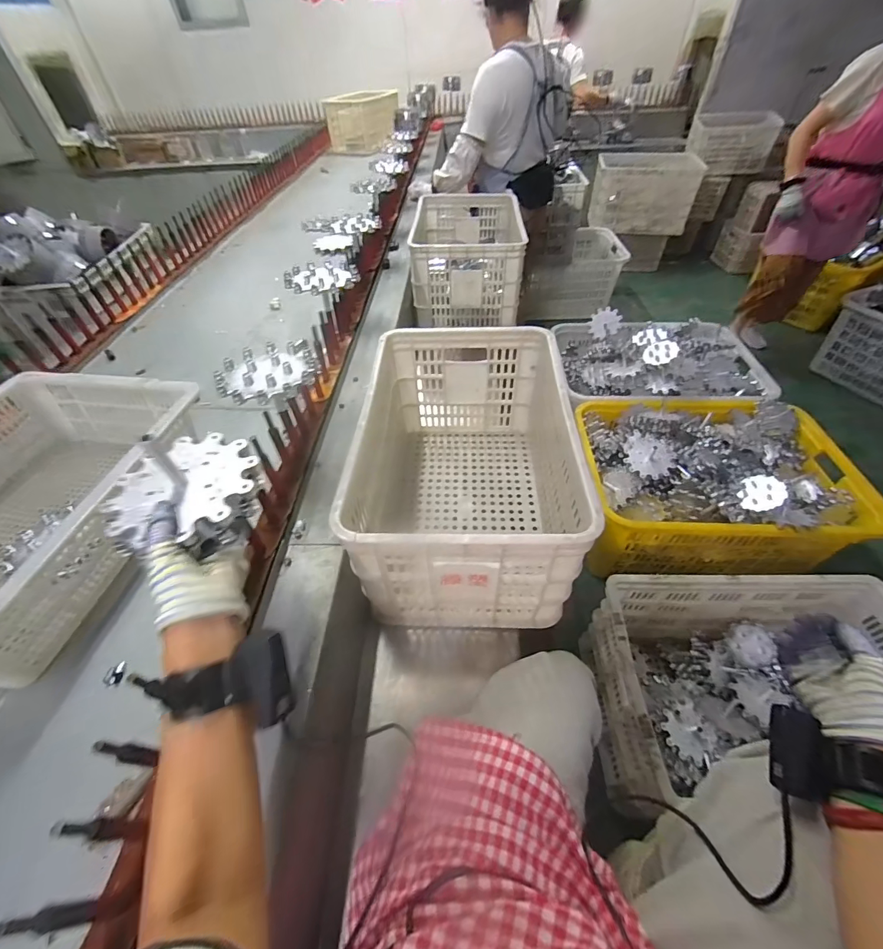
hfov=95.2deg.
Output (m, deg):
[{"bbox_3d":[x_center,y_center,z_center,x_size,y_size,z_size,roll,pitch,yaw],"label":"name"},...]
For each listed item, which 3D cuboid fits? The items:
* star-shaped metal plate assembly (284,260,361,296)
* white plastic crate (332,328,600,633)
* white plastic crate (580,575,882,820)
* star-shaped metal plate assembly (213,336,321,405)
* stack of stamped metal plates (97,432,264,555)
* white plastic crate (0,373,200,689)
[{"bbox_3d":[-0.248,-0.409,0.840,0.149,0.020,0.149,-12,49,-7],"label":"star-shaped metal plate assembly"},{"bbox_3d":[0.055,-0.019,0.785,0.361,0.289,0.538,1,49,4],"label":"white plastic crate"},{"bbox_3d":[0.749,0.544,1.016,0.635,0.412,0.480,-1,49,3],"label":"white plastic crate"},{"bbox_3d":[-0.271,-0.161,0.629,0.147,0.022,0.142,-25,52,-17],"label":"star-shaped metal plate assembly"},{"bbox_3d":[-0.264,0.020,0.427,0.128,0.048,0.137,30,57,26],"label":"stack of stamped metal plates"},{"bbox_3d":[-0.655,0.059,0.633,0.387,0.187,0.518,3,49,7],"label":"white plastic crate"}]

